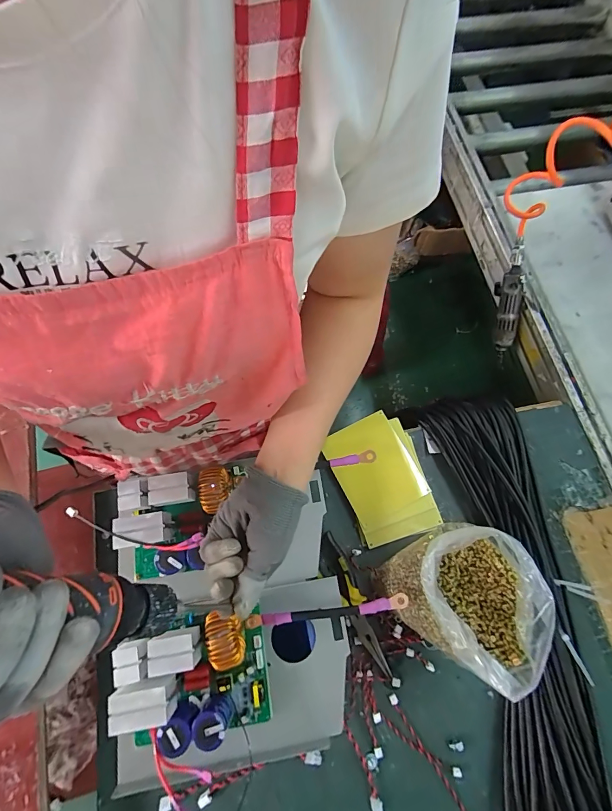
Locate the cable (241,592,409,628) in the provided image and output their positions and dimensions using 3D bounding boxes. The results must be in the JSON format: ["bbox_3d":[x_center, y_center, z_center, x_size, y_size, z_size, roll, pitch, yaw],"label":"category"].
[{"bbox_3d":[0.025,0.246,0.441,0.193,0.013,0.015,-6,71,-3],"label":"cable"}]

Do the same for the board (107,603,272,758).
[{"bbox_3d":[-0.121,0.293,0.393,0.145,0.074,0.123,-9,71,-4],"label":"board"}]

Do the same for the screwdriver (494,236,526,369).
[{"bbox_3d":[0.404,-0.200,0.736,0.046,0.044,0.244,-6,115,-3],"label":"screwdriver"}]

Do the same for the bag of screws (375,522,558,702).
[{"bbox_3d":[0.201,0.240,0.479,0.165,0.142,0.144,31,73,9],"label":"bag of screws"}]

